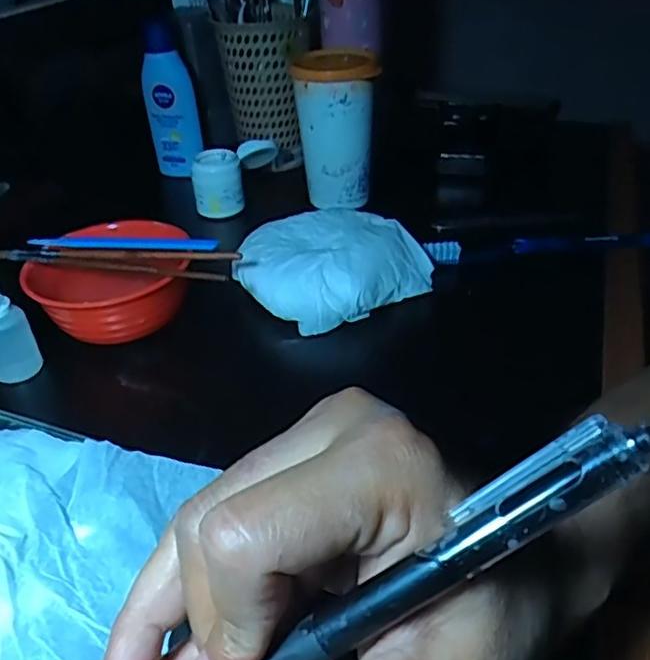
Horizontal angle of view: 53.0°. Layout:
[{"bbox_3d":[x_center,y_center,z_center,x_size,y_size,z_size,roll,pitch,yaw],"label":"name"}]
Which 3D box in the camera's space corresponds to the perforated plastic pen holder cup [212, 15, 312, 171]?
[{"bbox_3d":[-0.054,-0.247,0.666,0.082,0.133,0.095,10,38,13],"label":"perforated plastic pen holder cup"}]

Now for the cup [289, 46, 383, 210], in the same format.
[{"bbox_3d":[0.010,-0.180,0.581,0.067,0.122,0.066,-2,35,1],"label":"cup"}]

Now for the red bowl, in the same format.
[{"bbox_3d":[-0.148,-0.033,0.450,0.108,0.051,0.087,-7,37,-9],"label":"red bowl"}]

